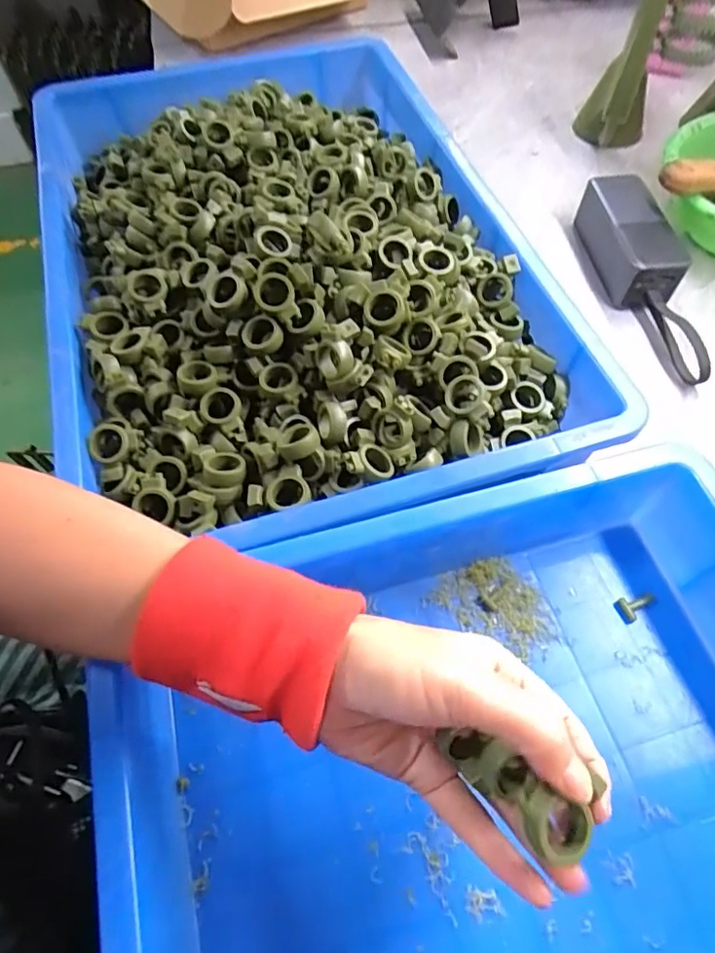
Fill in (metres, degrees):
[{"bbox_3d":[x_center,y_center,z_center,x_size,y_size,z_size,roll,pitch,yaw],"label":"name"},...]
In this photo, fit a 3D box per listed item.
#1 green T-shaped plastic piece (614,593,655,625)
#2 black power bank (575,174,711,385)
[{"bbox_3d":[0.185,0.086,0.374,0.026,0.005,0.016,-21,62,-11],"label":"green T-shaped plastic piece"},{"bbox_3d":[0.257,-0.179,0.507,0.060,0.057,0.217,-5,60,-2],"label":"black power bank"}]

